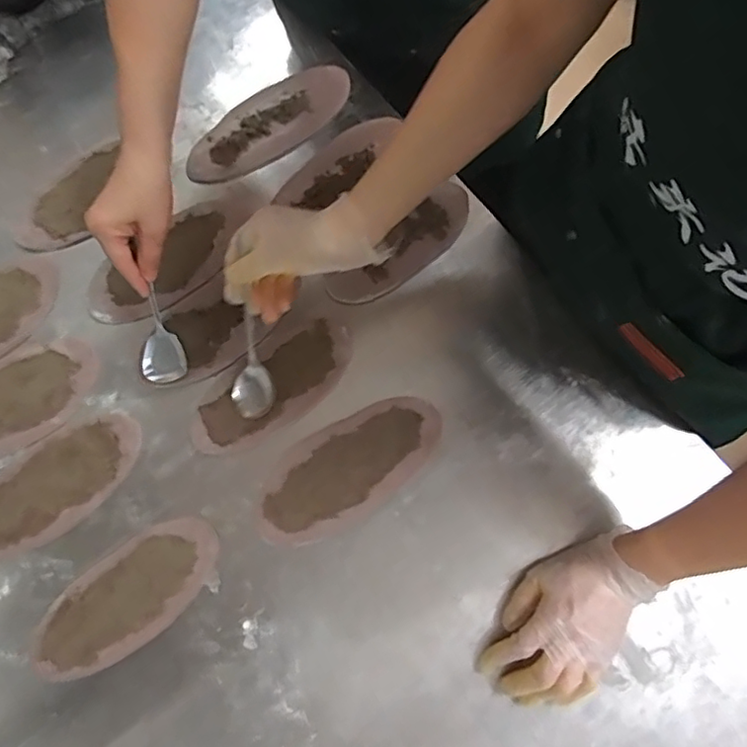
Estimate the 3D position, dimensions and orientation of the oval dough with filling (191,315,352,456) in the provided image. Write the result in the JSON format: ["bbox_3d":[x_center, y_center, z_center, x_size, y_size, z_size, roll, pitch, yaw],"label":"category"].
[{"bbox_3d":[-0.103,0.012,0.582,0.185,0.008,0.081,-36,79,-10],"label":"oval dough with filling"}]

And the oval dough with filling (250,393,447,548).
[{"bbox_3d":[-0.024,0.094,0.565,0.199,0.004,0.091,-28,77,-8],"label":"oval dough with filling"}]

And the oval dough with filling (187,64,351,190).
[{"bbox_3d":[-0.121,-0.292,0.665,0.217,0.009,0.084,-36,79,-10],"label":"oval dough with filling"}]

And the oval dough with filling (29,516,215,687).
[{"bbox_3d":[-0.228,0.208,0.534,0.183,0.006,0.082,-36,79,-10],"label":"oval dough with filling"}]

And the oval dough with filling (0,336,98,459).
[{"bbox_3d":[-0.368,0.030,0.582,0.178,0.005,0.095,-36,79,-10],"label":"oval dough with filling"}]

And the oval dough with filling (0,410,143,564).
[{"bbox_3d":[-0.318,0.110,0.558,0.193,0.007,0.088,-38,79,-10],"label":"oval dough with filling"}]

